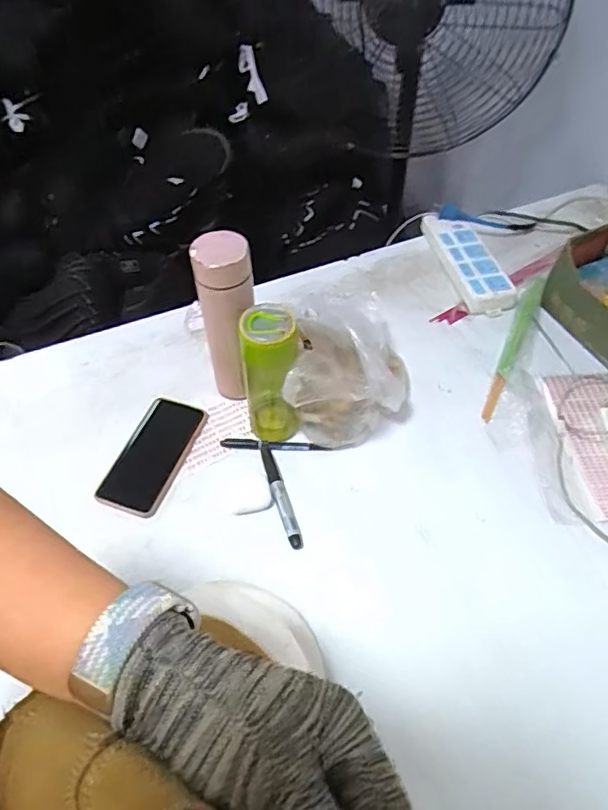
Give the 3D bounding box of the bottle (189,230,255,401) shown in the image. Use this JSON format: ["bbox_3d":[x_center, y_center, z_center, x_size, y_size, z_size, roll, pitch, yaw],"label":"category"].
[{"bbox_3d":[-0.089,-0.095,0.690,0.067,0.232,0.059,16,54,12],"label":"bottle"}]

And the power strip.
[{"bbox_3d":[0.268,-0.241,0.922,0.080,0.029,0.245,-10,53,-7],"label":"power strip"}]

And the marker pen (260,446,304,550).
[{"bbox_3d":[-0.029,0.107,0.672,0.019,0.012,0.142,-15,54,-11],"label":"marker pen"}]

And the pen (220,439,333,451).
[{"bbox_3d":[-0.037,0.053,0.717,0.140,0.012,0.016,3,52,3],"label":"pen"}]

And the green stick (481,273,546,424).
[{"bbox_3d":[0.315,-0.100,0.831,0.026,0.014,0.320,23,56,17],"label":"green stick"}]

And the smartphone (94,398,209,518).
[{"bbox_3d":[-0.189,0.061,0.710,0.082,0.016,0.164,15,54,12],"label":"smartphone"}]

